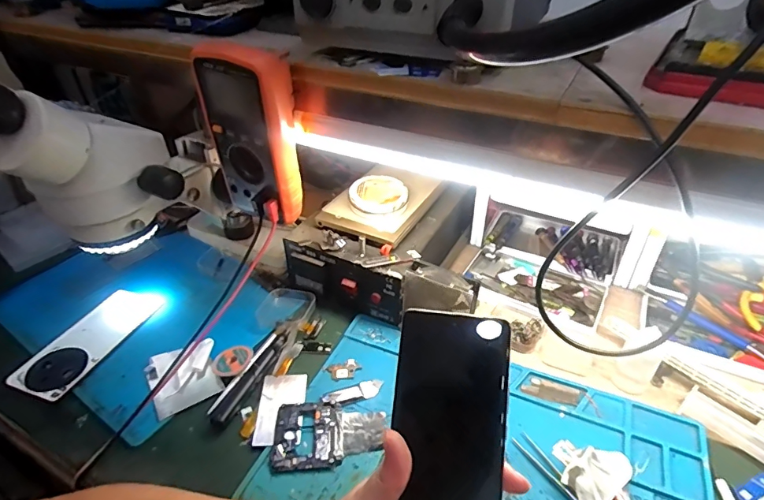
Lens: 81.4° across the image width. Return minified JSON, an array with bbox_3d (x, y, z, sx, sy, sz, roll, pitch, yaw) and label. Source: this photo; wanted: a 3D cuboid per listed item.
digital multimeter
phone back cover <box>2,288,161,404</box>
[{"bbox_3d":[-0.128,-0.112,0.447,0.092,0.169,0.050,19,42,25],"label":"digital multimeter"},{"bbox_3d":[-0.346,0.106,0.533,0.078,0.011,0.162,11,38,15],"label":"phone back cover"}]

